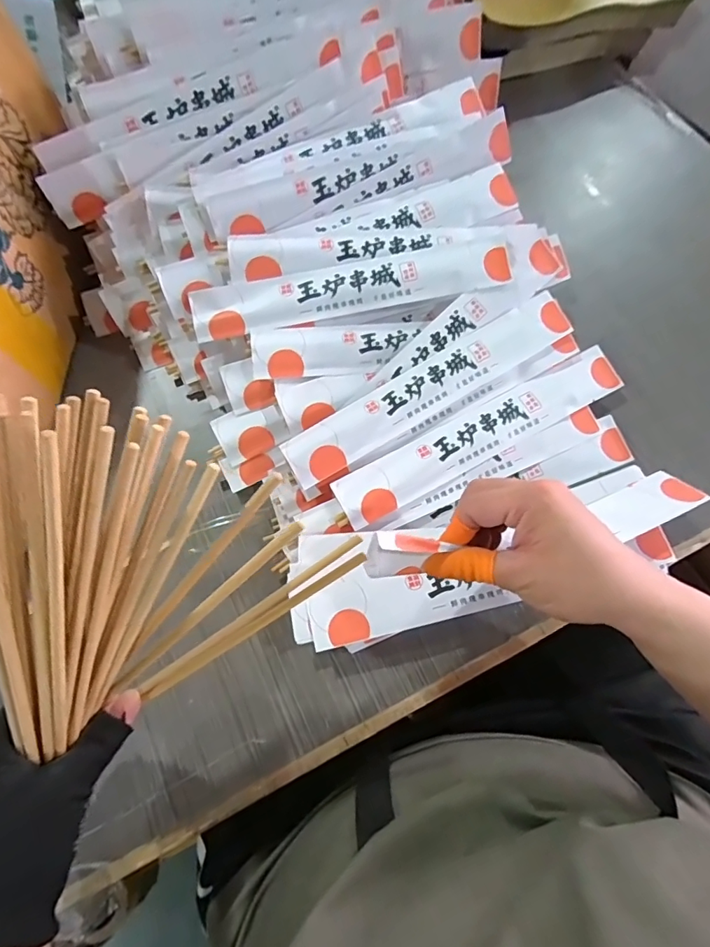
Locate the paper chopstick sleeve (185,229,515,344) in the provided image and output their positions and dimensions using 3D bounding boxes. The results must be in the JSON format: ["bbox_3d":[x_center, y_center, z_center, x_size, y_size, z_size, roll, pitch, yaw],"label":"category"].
[{"bbox_3d":[-0.002,-0.170,0.435,0.282,0.013,0.062,-13,87,-2],"label":"paper chopstick sleeve"}]

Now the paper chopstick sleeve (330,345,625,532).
[{"bbox_3d":[0.114,-0.036,0.427,0.278,0.007,0.045,-27,85,-12],"label":"paper chopstick sleeve"}]

